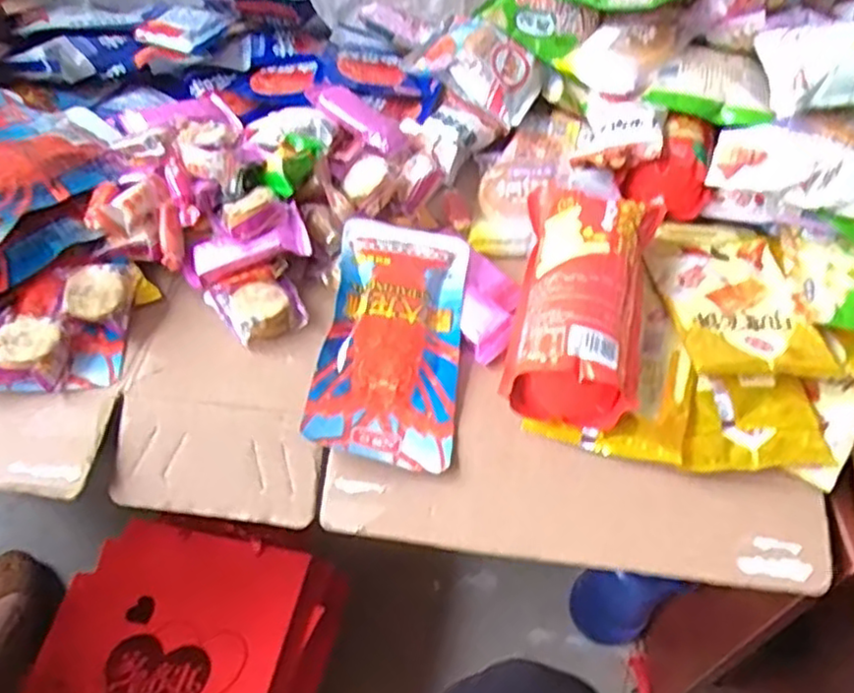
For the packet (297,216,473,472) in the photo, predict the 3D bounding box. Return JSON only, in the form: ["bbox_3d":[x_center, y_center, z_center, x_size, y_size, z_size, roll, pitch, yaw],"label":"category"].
[{"bbox_3d":[-0.024,-0.012,0.502,0.095,0.022,0.197,7,61,0],"label":"packet"}]

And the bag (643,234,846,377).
[{"bbox_3d":[0.231,-0.037,0.537,0.105,0.021,0.154,-1,47,-8],"label":"bag"}]

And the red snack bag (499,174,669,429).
[{"bbox_3d":[0.114,-0.035,0.505,0.092,0.075,0.205,13,47,6],"label":"red snack bag"}]

